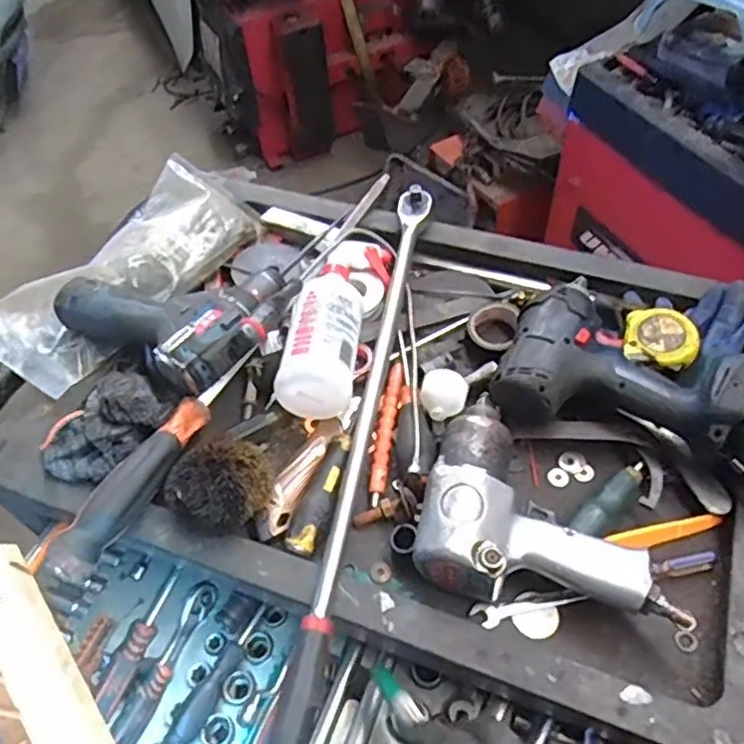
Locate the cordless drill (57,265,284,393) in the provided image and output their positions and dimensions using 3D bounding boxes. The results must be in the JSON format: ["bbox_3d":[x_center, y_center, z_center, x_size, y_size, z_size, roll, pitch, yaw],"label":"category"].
[{"bbox_3d":[-0.193,-0.067,0.664,0.225,0.058,0.149,26,59,21],"label":"cordless drill"}]

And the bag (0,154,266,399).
[{"bbox_3d":[-0.276,-0.118,0.735,0.157,0.044,0.322,31,61,24],"label":"bag"}]

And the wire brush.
[{"bbox_3d":[-0.130,0.093,0.562,0.087,0.047,0.079,-33,58,-19],"label":"wire brush"}]

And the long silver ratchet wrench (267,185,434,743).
[{"bbox_3d":[-0.004,0.039,0.613,0.035,0.033,0.594,6,54,9],"label":"long silver ratchet wrench"}]

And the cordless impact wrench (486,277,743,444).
[{"bbox_3d":[0.260,-0.019,0.605,0.249,0.075,0.203,12,54,29],"label":"cordless impact wrench"}]

